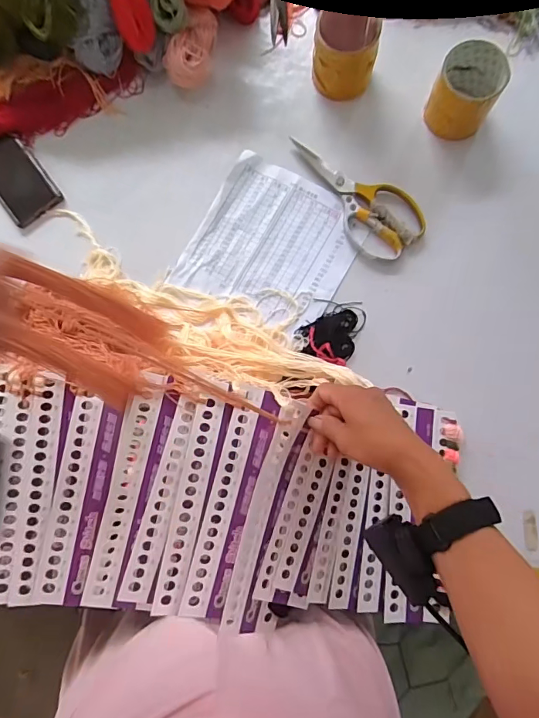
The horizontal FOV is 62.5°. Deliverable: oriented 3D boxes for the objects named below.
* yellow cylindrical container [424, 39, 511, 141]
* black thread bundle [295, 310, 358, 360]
[{"bbox_3d":[0.258,-0.352,0.586,0.081,0.065,0.096,29,84,6],"label":"yellow cylindrical container"},{"bbox_3d":[0.075,-0.035,0.571,0.075,0.028,0.064,5,83,3],"label":"black thread bundle"}]

